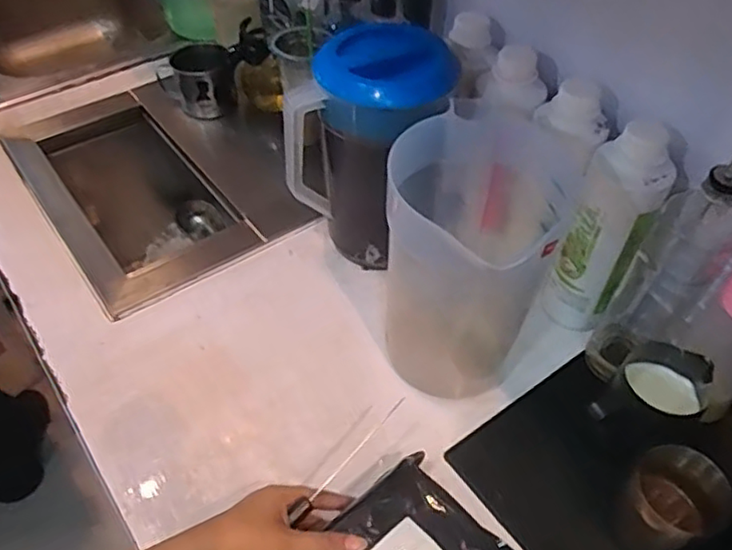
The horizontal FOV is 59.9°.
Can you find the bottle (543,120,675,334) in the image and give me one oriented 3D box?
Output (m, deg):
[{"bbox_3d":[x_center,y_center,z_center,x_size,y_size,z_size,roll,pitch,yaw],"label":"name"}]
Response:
[{"bbox_3d":[0.236,-0.033,0.677,0.102,0.244,0.087,13,49,10],"label":"bottle"}]

